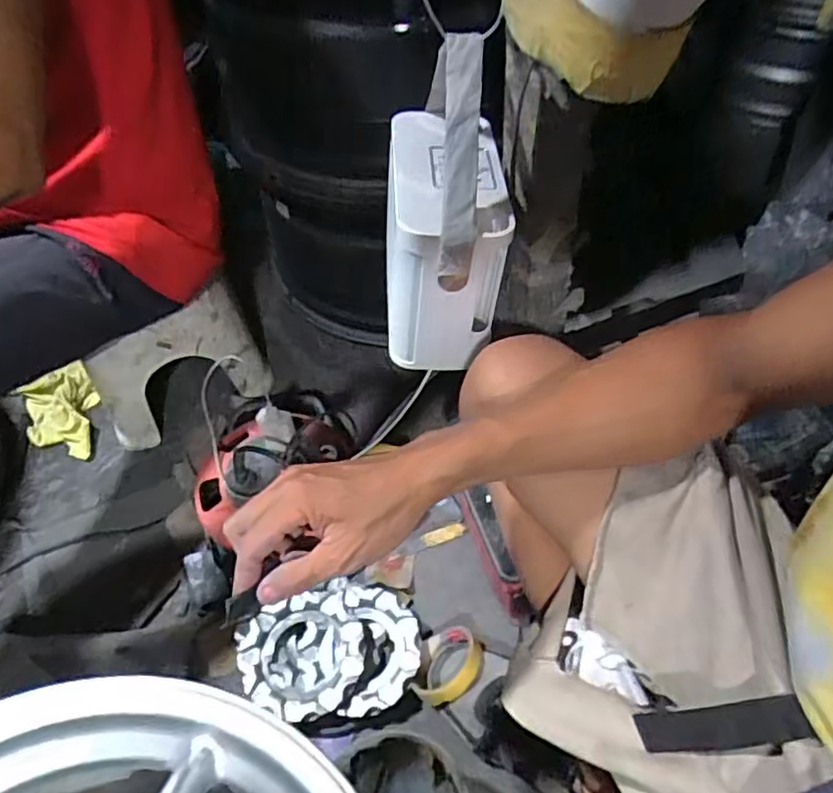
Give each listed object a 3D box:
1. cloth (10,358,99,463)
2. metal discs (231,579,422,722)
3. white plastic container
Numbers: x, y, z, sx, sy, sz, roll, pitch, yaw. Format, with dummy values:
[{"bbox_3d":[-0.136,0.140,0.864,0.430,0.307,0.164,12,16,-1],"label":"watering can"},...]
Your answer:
[{"bbox_3d":[-0.532,0.030,0.940,0.110,0.043,0.147,-27,77,-14],"label":"cloth"},{"bbox_3d":[-0.100,0.290,0.720,0.199,0.029,0.140,-6,53,-2],"label":"metal discs"},{"bbox_3d":[0.027,-0.182,0.580,0.114,0.236,0.195,2,53,4],"label":"white plastic container"}]

